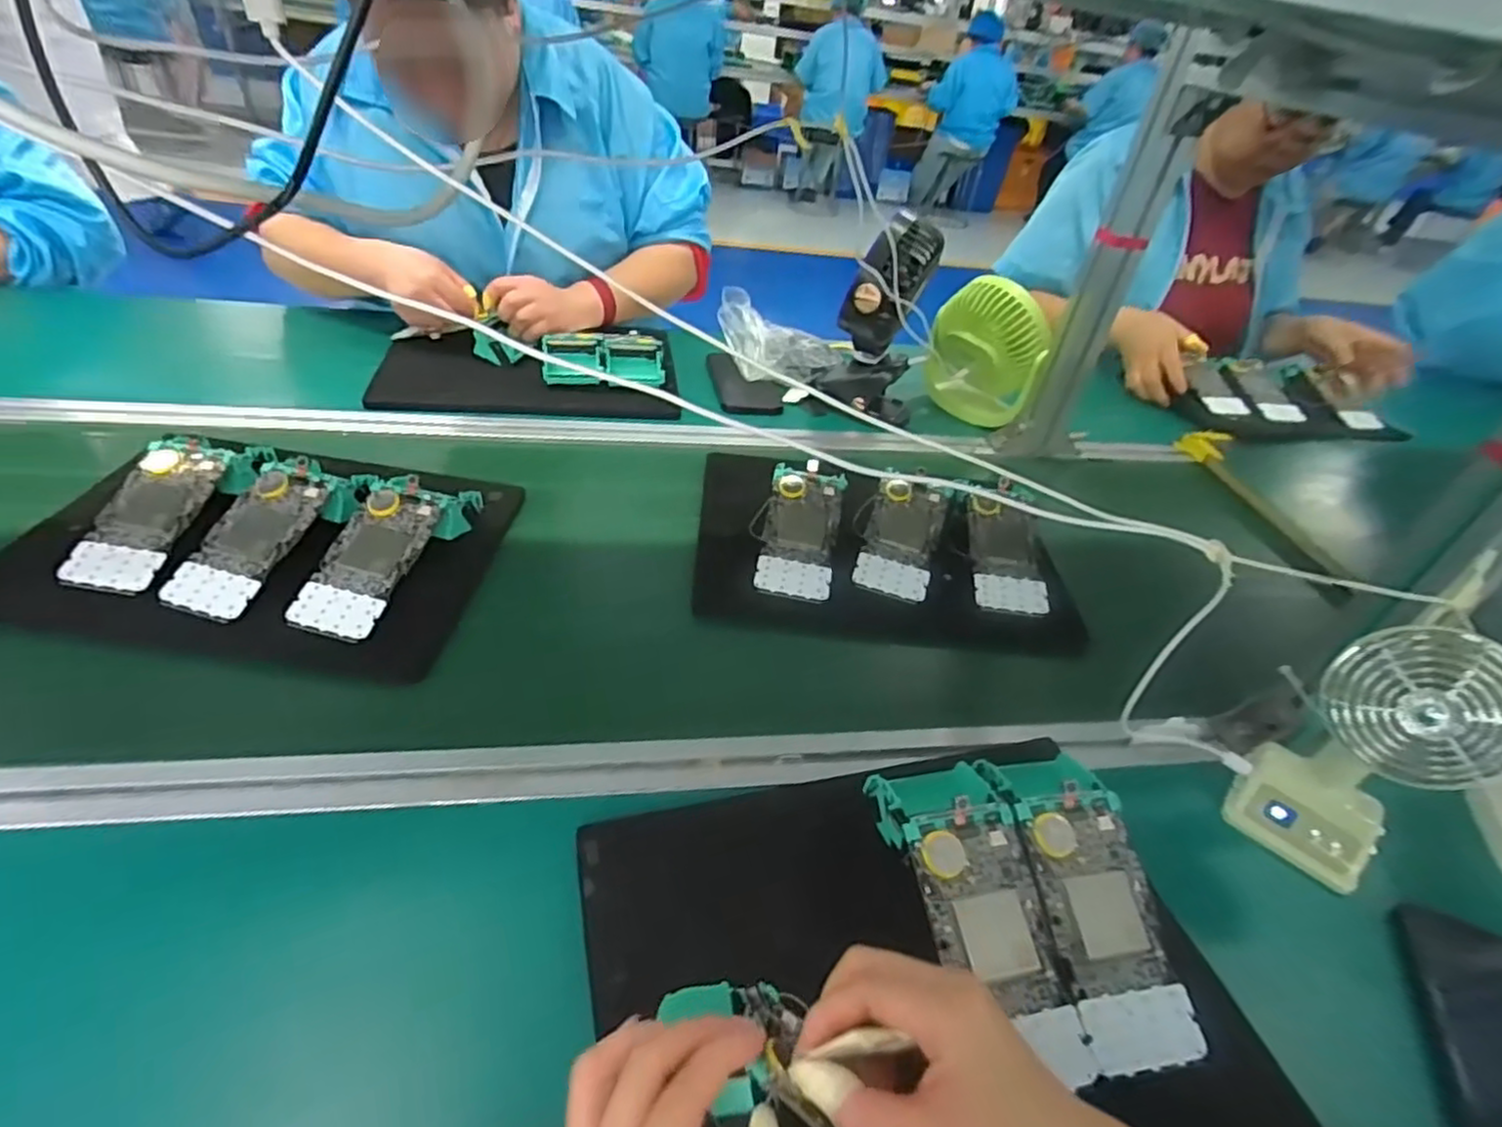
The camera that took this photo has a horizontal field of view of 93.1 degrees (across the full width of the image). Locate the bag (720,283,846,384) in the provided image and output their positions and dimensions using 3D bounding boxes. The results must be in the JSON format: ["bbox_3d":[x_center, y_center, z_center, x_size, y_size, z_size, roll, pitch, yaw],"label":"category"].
[{"bbox_3d":[0.044,-0.304,0.932,0.150,0.091,0.095,-13,44,-17],"label":"bag"}]

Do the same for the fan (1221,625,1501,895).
[{"bbox_3d":[0.391,0.118,0.446,0.080,0.171,0.087,-26,49,-27],"label":"fan"}]

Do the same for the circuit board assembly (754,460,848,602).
[{"bbox_3d":[0.047,-0.032,0.655,0.067,0.011,0.142,8,59,6],"label":"circuit board assembly"}]

